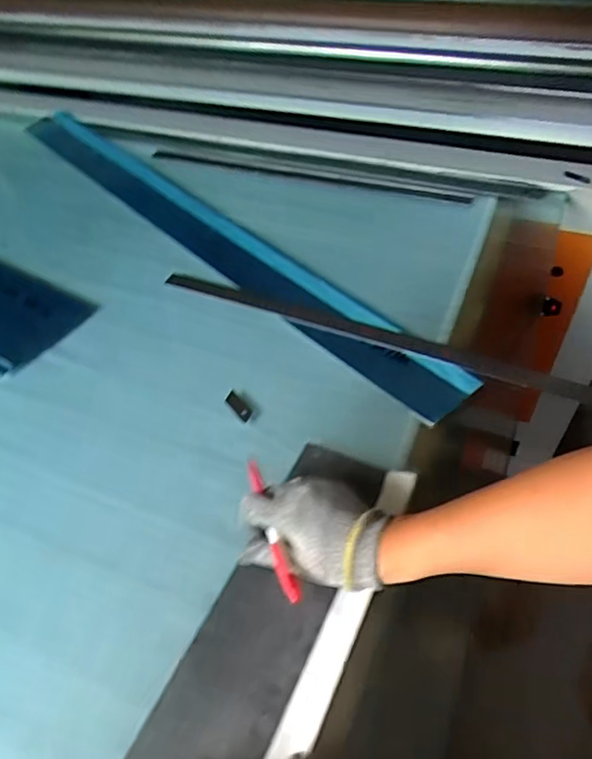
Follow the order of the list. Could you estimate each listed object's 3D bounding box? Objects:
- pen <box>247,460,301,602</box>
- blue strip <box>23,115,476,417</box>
[{"bbox_3d":[-0.021,0.125,0.479,0.015,0.011,0.132,-16,53,-9],"label":"pen"},{"bbox_3d":[-0.183,-0.274,0.925,0.103,0.009,1.129,-33,52,-23],"label":"blue strip"}]

